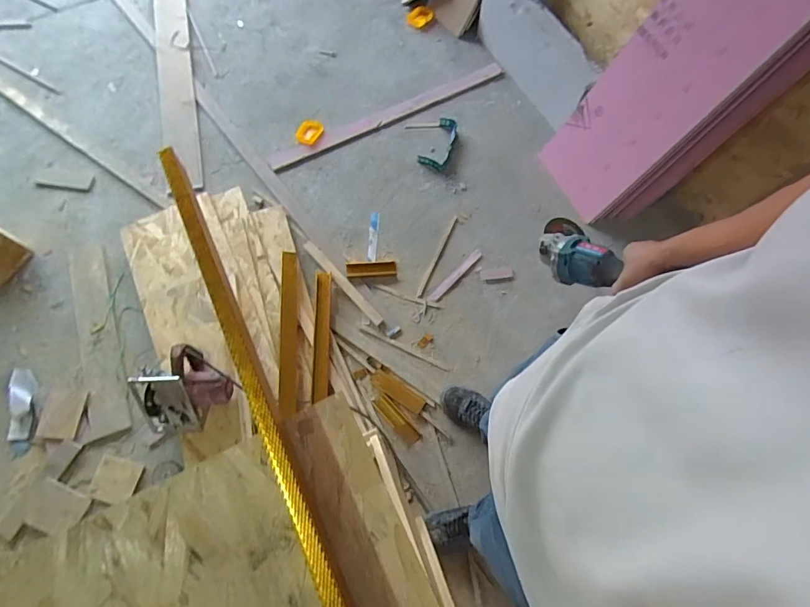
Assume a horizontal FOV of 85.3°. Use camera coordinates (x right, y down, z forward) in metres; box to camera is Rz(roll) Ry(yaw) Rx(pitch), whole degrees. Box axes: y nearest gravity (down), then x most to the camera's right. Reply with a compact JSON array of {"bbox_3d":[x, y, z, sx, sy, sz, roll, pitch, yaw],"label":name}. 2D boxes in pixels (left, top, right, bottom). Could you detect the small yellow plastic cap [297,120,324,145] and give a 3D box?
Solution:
[{"bbox_3d":[-0.352,-0.627,1.615,0.084,0.033,0.096,26,71,11],"label":"small yellow plastic cap"}]

